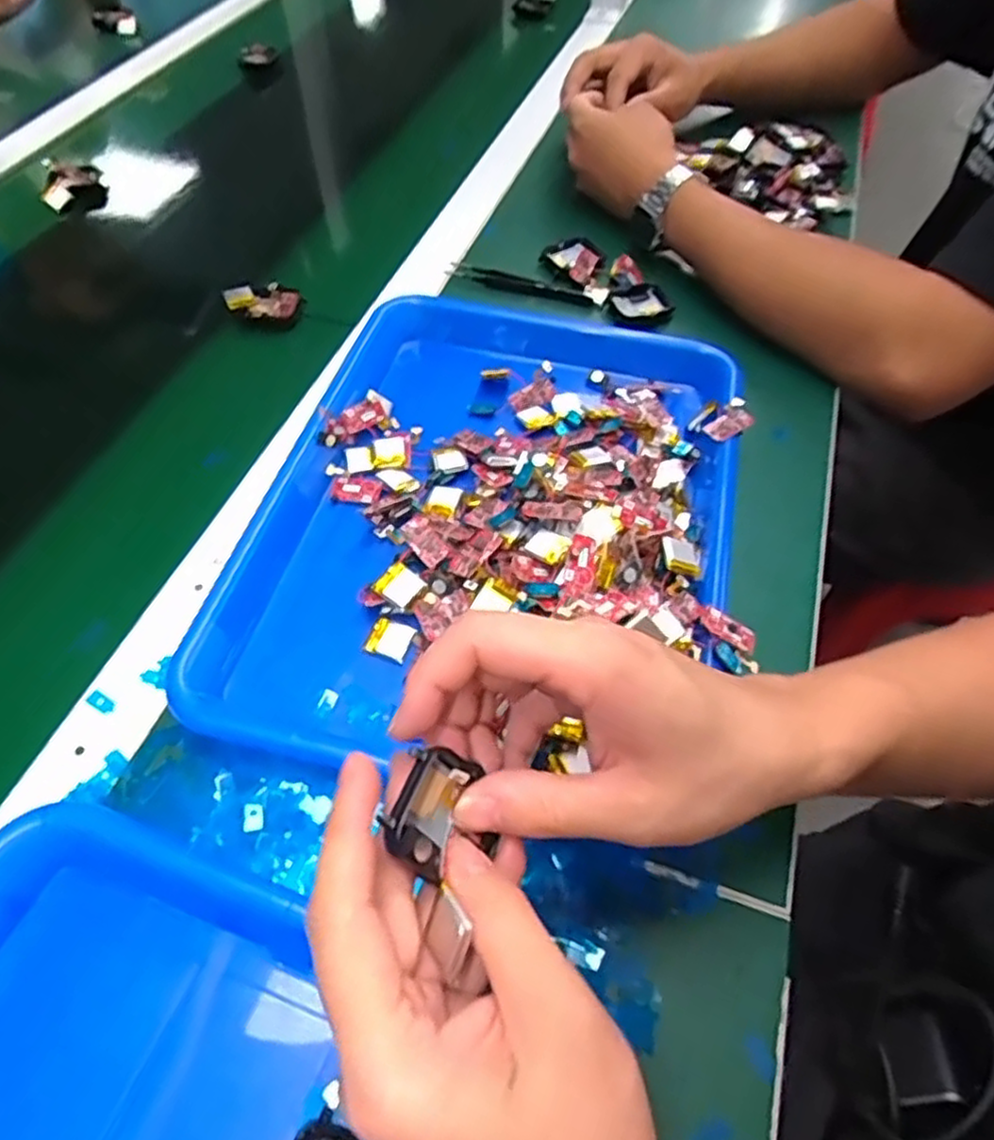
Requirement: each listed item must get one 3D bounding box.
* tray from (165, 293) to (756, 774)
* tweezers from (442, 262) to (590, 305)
[{"bbox_3d":[0.005,-0.043,0.412,0.262,0.043,0.343,11,55,6],"label":"tray"},{"bbox_3d":[0.017,-0.224,0.568,0.116,0.008,0.016,18,56,10],"label":"tweezers"}]

